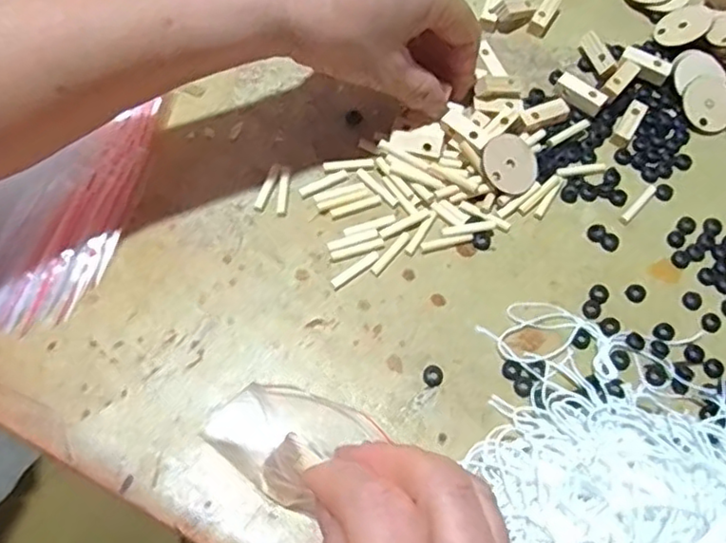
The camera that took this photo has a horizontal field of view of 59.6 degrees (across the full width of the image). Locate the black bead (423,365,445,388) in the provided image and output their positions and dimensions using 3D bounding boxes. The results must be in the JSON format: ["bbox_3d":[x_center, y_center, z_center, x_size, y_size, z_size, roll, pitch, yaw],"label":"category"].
[{"bbox_3d":[0.036,0.053,0.323,0.010,0.004,0.010,1,66,-2],"label":"black bead"}]

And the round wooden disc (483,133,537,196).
[{"bbox_3d":[0.083,-0.061,0.360,0.032,0.004,0.035,4,77,-15],"label":"round wooden disc"}]

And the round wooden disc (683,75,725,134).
[{"bbox_3d":[0.215,-0.104,0.392,0.033,0.004,0.034,0,89,-1],"label":"round wooden disc"}]

